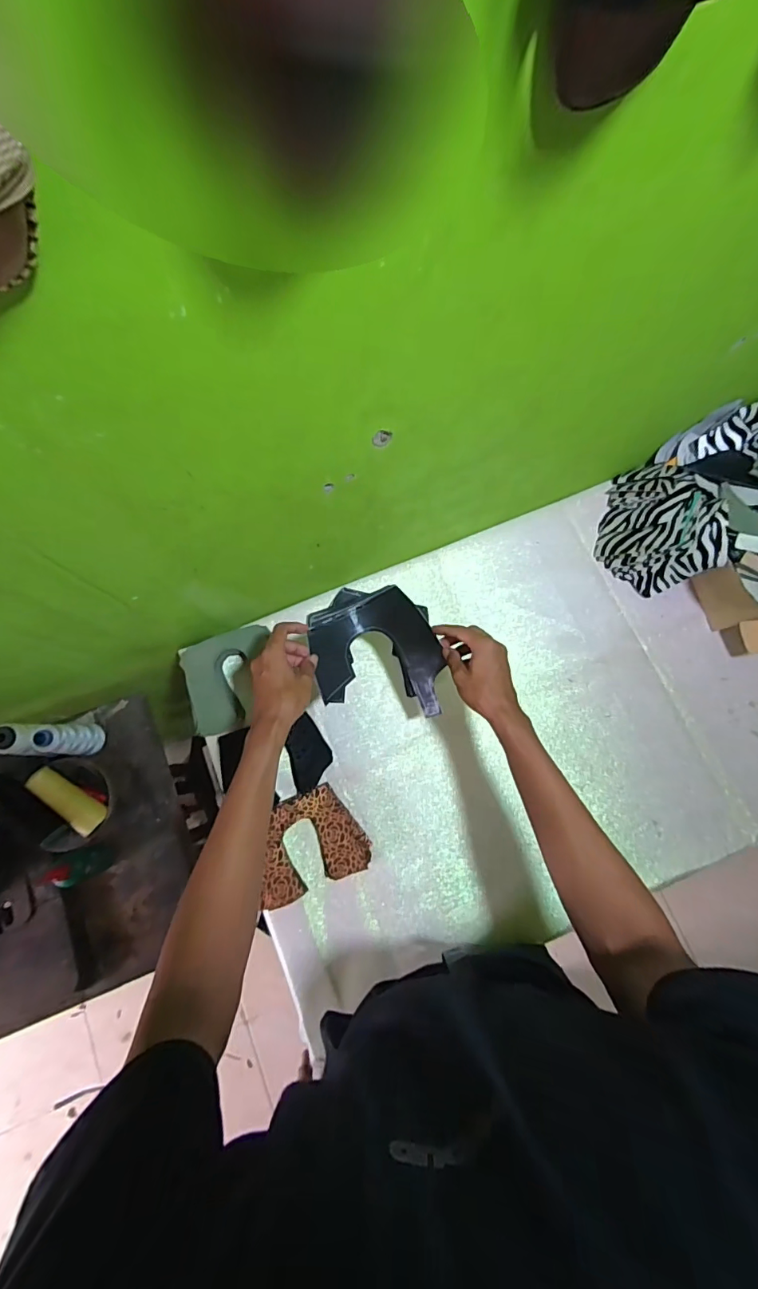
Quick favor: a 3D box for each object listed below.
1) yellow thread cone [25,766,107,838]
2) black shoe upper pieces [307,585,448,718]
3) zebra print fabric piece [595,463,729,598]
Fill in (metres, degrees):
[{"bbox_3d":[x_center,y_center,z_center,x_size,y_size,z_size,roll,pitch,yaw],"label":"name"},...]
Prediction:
[{"bbox_3d":[-0.429,0.215,0.650,0.029,0.035,0.108,-41,108,-7],"label":"yellow thread cone"},{"bbox_3d":[-0.003,0.006,0.637,0.167,0.054,0.166,-1,78,1],"label":"black shoe upper pieces"},{"bbox_3d":[0.450,-0.189,0.750,0.177,0.071,0.207,-6,66,45],"label":"zebra print fabric piece"}]

